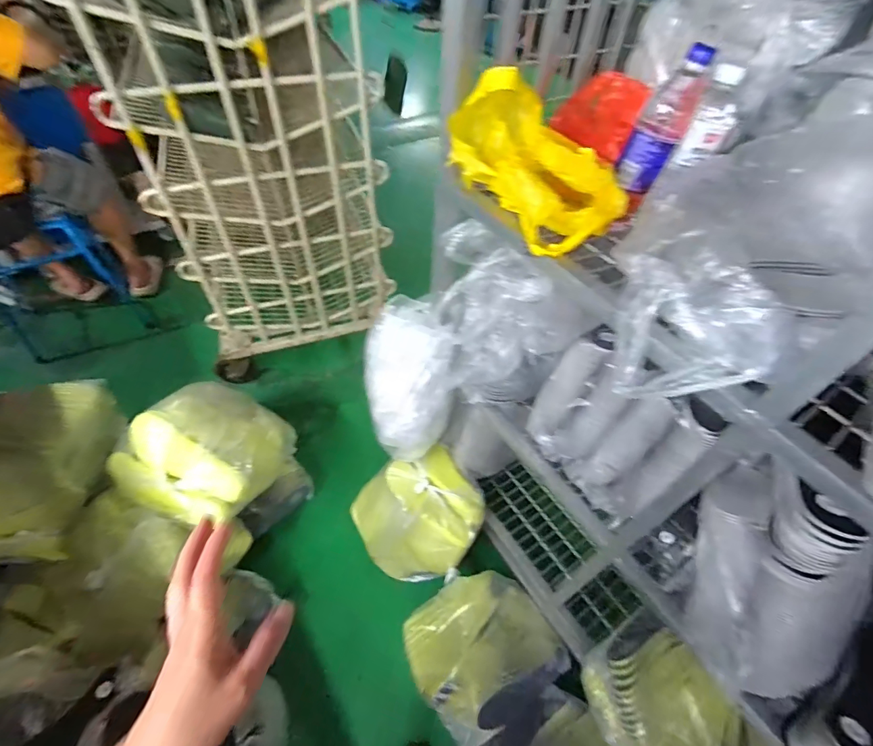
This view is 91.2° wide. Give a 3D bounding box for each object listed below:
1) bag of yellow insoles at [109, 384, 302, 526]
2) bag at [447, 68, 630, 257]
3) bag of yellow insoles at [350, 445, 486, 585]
[{"bbox_3d":[-0.582,0.192,1.091,0.307,0.269,0.358,11,52,5],"label":"bag of yellow insoles"},{"bbox_3d":[0.134,-0.289,0.555,0.134,0.166,0.218,-33,61,-26],"label":"bag"},{"bbox_3d":[-0.056,0.391,1.172,0.322,0.264,0.285,-11,53,-12],"label":"bag of yellow insoles"}]

